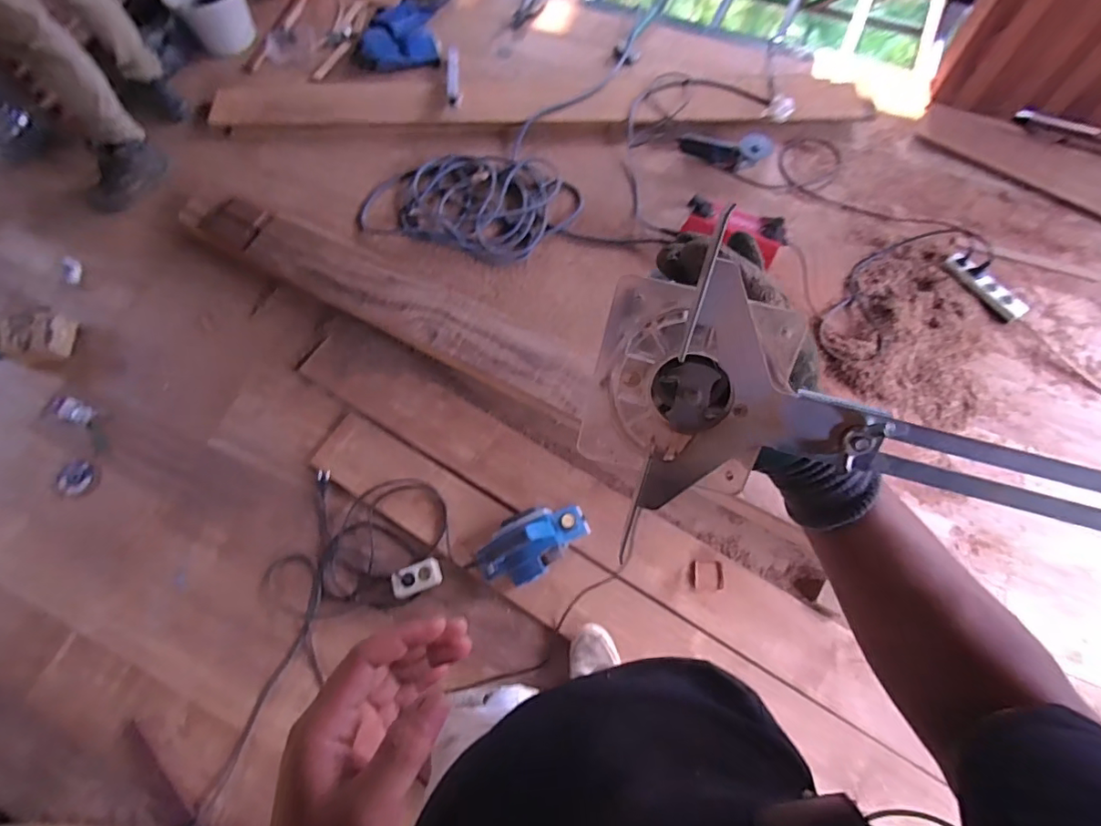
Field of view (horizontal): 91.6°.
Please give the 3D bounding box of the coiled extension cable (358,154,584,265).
[{"bbox_3d":[-0.249,-0.654,1.694,0.658,0.051,0.361,3,70,3],"label":"coiled extension cable"}]

